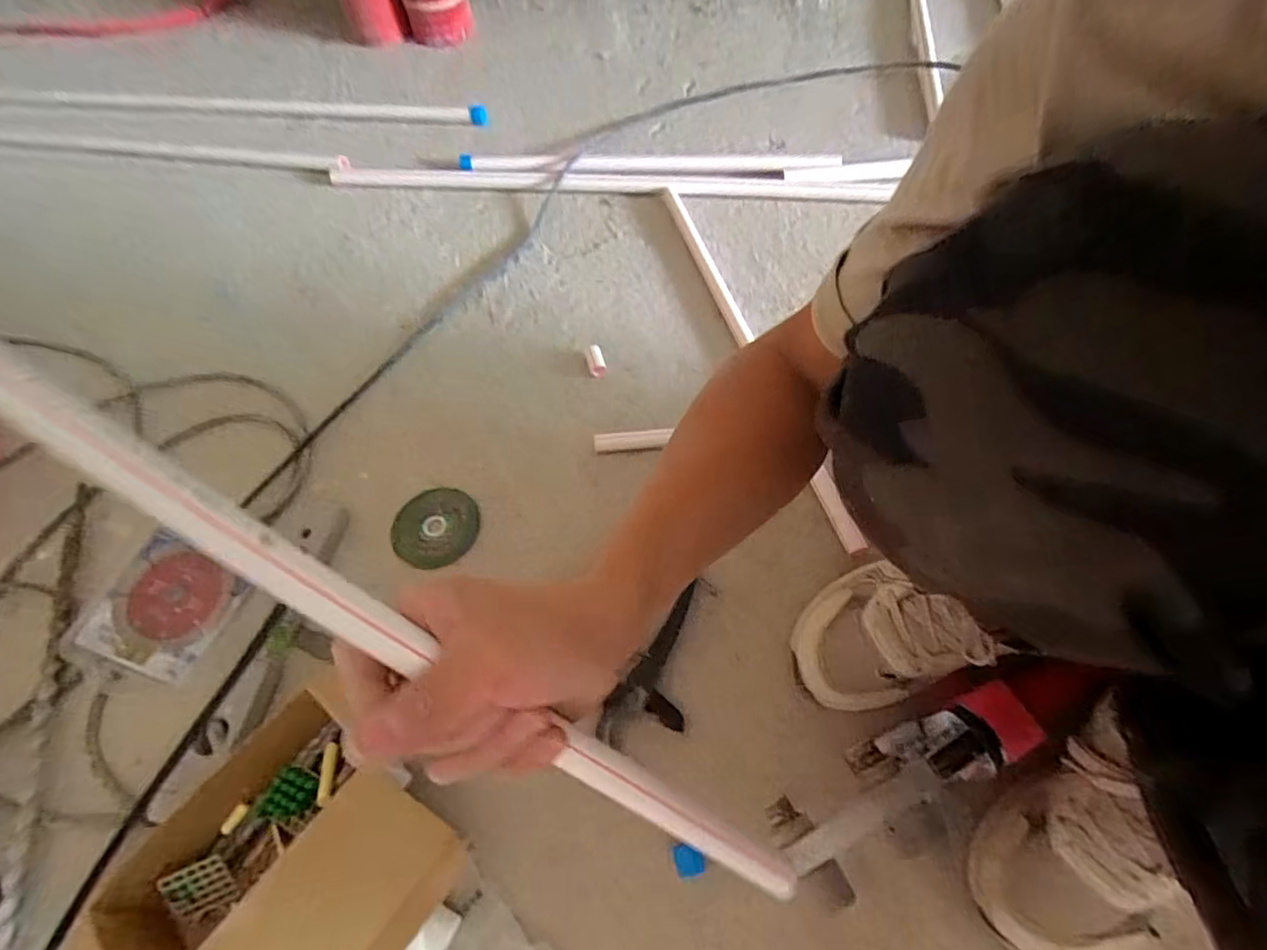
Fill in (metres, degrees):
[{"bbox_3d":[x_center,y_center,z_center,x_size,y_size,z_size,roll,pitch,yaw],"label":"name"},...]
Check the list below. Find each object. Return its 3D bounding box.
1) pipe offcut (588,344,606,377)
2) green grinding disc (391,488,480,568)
[{"bbox_3d":[-0.047,-0.145,0.719,0.019,0.015,0.042,-13,74,-6],"label":"pipe offcut"},{"bbox_3d":[-0.214,0.055,0.612,0.088,0.006,0.091,0,60,1],"label":"green grinding disc"}]

